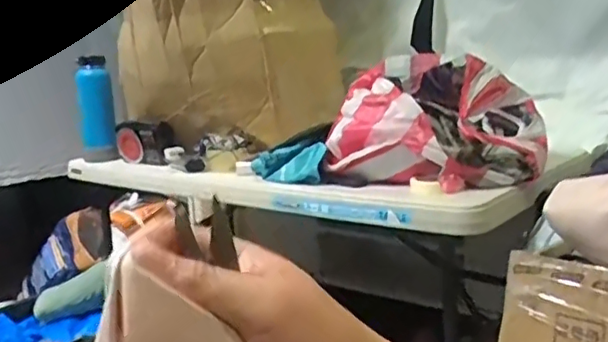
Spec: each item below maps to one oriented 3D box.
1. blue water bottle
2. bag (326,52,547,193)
[{"bbox_3d":[-0.551,-0.175,1.610,0.083,0.245,0.089,-7,11,-20],"label":"blue water bottle"},{"bbox_3d":[0.241,-0.098,1.105,0.345,0.210,0.227,6,14,42],"label":"bag"}]

